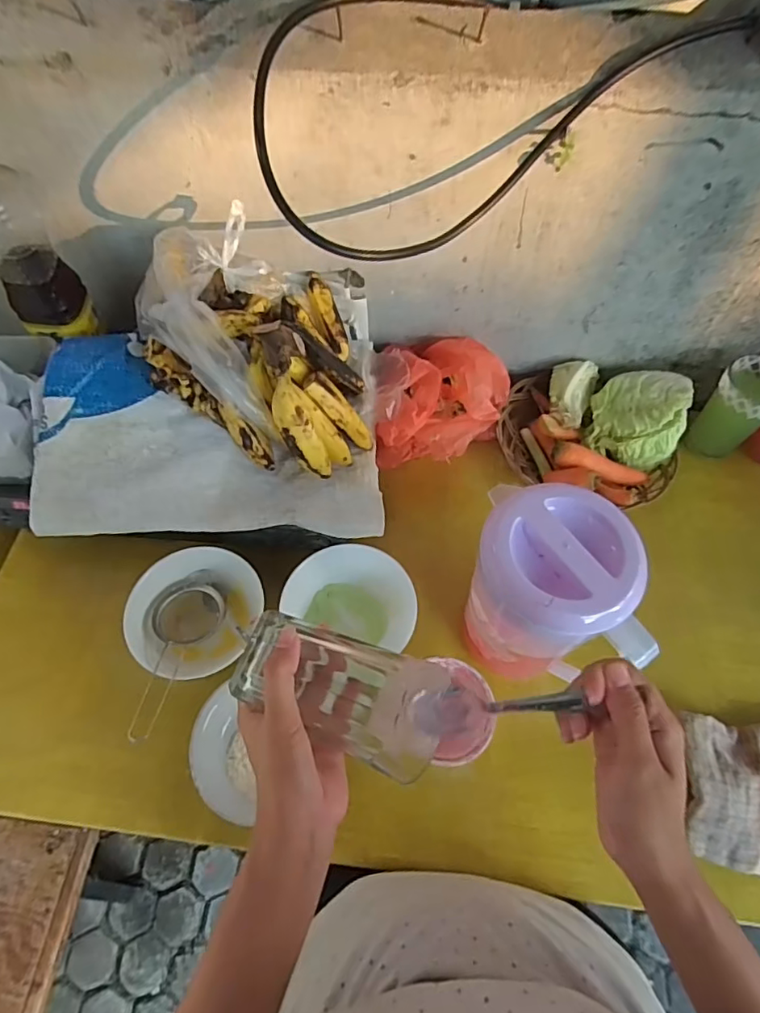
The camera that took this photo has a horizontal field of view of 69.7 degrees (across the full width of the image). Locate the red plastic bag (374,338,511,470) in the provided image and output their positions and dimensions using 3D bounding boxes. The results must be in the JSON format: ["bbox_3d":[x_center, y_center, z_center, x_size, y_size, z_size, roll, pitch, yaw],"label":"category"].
[{"bbox_3d":[0.076,-0.138,0.693,0.153,0.131,0.190,22,65,12],"label":"red plastic bag"}]

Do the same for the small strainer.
[{"bbox_3d":[-0.220,0.159,0.576,0.076,0.045,0.178,5,40,3],"label":"small strainer"}]

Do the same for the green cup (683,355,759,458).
[{"bbox_3d":[0.454,-0.124,0.690,0.093,0.102,0.078,-41,69,-18],"label":"green cup"}]

